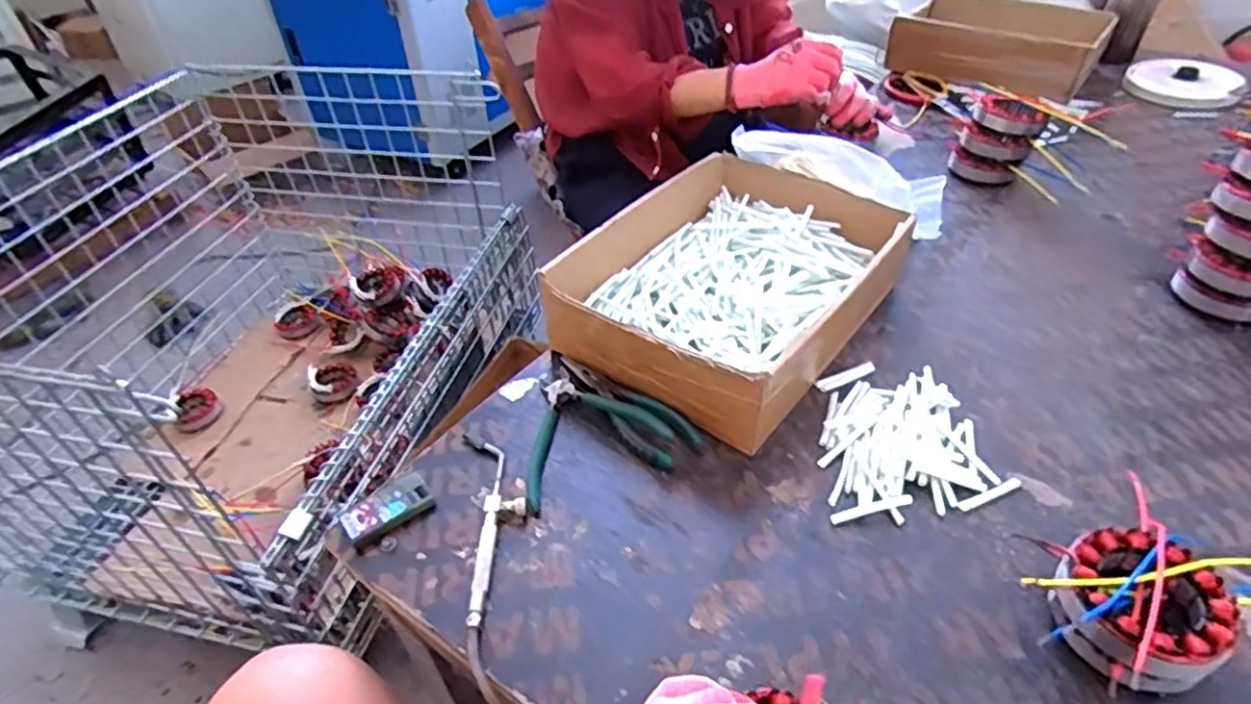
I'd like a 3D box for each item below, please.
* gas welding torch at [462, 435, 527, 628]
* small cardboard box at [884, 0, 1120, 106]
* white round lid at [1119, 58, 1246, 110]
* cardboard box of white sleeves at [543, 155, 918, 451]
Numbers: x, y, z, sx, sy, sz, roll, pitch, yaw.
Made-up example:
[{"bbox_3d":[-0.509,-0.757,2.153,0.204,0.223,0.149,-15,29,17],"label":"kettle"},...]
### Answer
[{"bbox_3d":[-0.100,0.125,0.520,0.045,0.013,0.171,-9,42,-6],"label":"gas welding torch"},{"bbox_3d":[0.633,-0.522,1.157,0.304,0.096,0.238,25,49,29],"label":"small cardboard box"},{"bbox_3d":[0.898,-0.434,1.099,0.159,0.035,0.142,24,48,28],"label":"white round lid"},{"bbox_3d":[0.113,-0.074,0.681,0.239,0.089,0.333,26,50,29],"label":"cardboard box of white sleeves"}]

